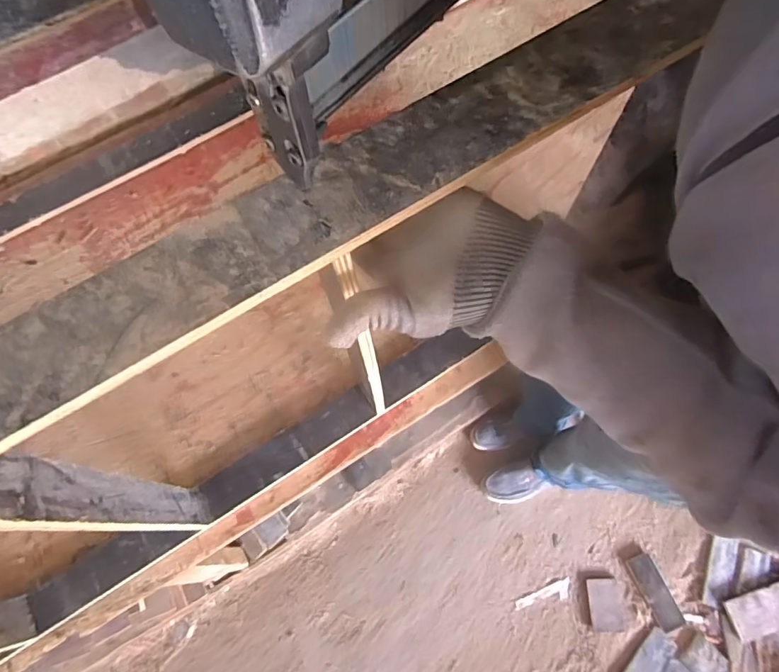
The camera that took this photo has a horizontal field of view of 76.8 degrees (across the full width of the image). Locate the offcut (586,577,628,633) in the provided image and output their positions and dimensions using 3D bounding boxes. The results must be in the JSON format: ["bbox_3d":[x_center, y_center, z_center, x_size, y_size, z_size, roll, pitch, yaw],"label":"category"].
[{"bbox_3d":[0.559,0.690,1.267,0.082,0.015,0.121,-3,71,3],"label":"offcut"}]

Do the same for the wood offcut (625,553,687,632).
[{"bbox_3d":[0.684,0.656,1.265,0.067,0.021,0.171,-21,71,-4],"label":"wood offcut"}]

